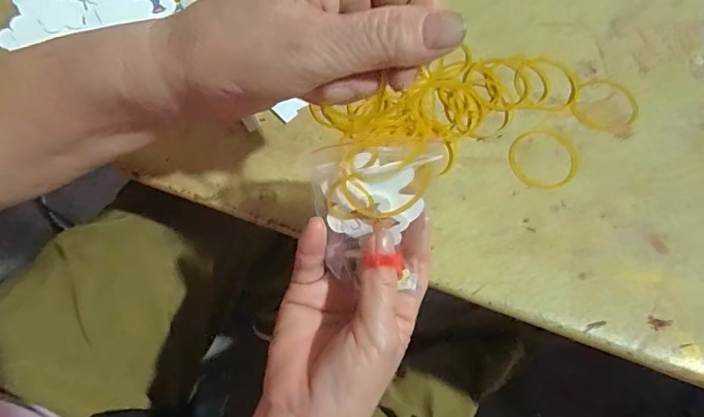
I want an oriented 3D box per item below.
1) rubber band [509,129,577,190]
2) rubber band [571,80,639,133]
[{"bbox_3d":[0.140,-0.037,0.336,0.048,0.004,0.049,1,67,-1],"label":"rubber band"},{"bbox_3d":[0.195,-0.080,0.354,0.049,0.004,0.050,25,69,8],"label":"rubber band"}]

